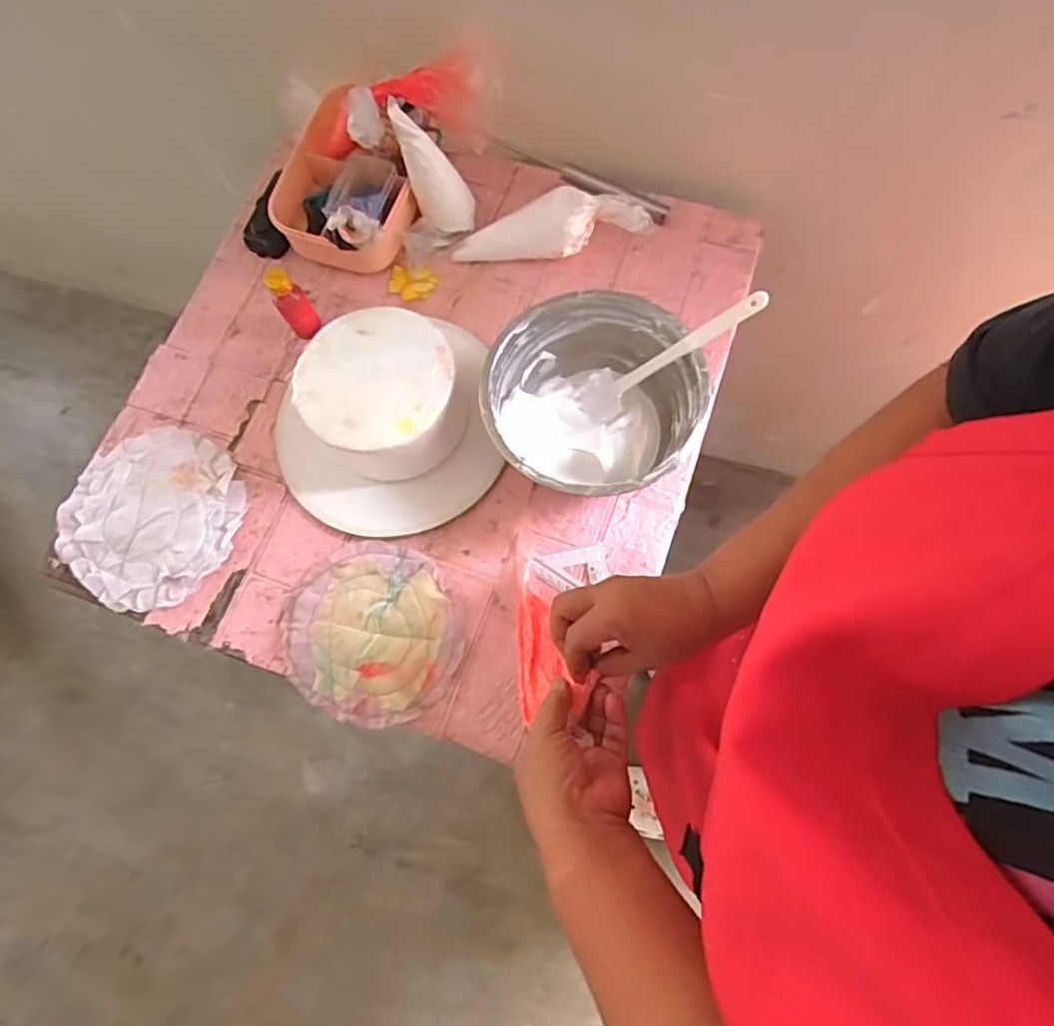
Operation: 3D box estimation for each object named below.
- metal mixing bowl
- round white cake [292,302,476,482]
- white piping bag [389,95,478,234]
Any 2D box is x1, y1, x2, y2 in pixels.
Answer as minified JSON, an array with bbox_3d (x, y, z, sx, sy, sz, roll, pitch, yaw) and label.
[{"bbox_3d":[0.057,-0.095,0.572,0.180,0.099,0.188,-1,73,3],"label":"metal mixing bowl"},{"bbox_3d":[-0.138,-0.114,0.603,0.147,0.087,0.144,-1,73,3],"label":"round white cake"},{"bbox_3d":[-0.103,-0.362,0.650,0.040,0.150,0.057,18,71,32],"label":"white piping bag"}]

